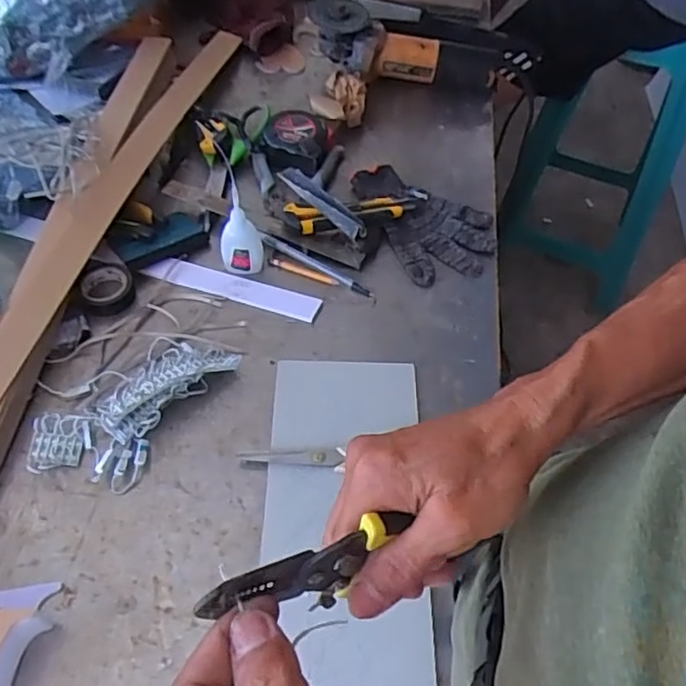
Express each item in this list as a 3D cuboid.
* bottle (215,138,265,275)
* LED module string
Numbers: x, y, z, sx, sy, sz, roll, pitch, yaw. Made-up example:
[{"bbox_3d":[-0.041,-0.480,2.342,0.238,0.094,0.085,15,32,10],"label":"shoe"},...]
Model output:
[{"bbox_3d":[-0.108,-0.132,0.650,0.041,0.144,0.032,8,54,2],"label":"bottle"},{"bbox_3d":[-0.188,0.054,0.578,0.093,0.032,0.194,37,61,22],"label":"LED module string"}]

